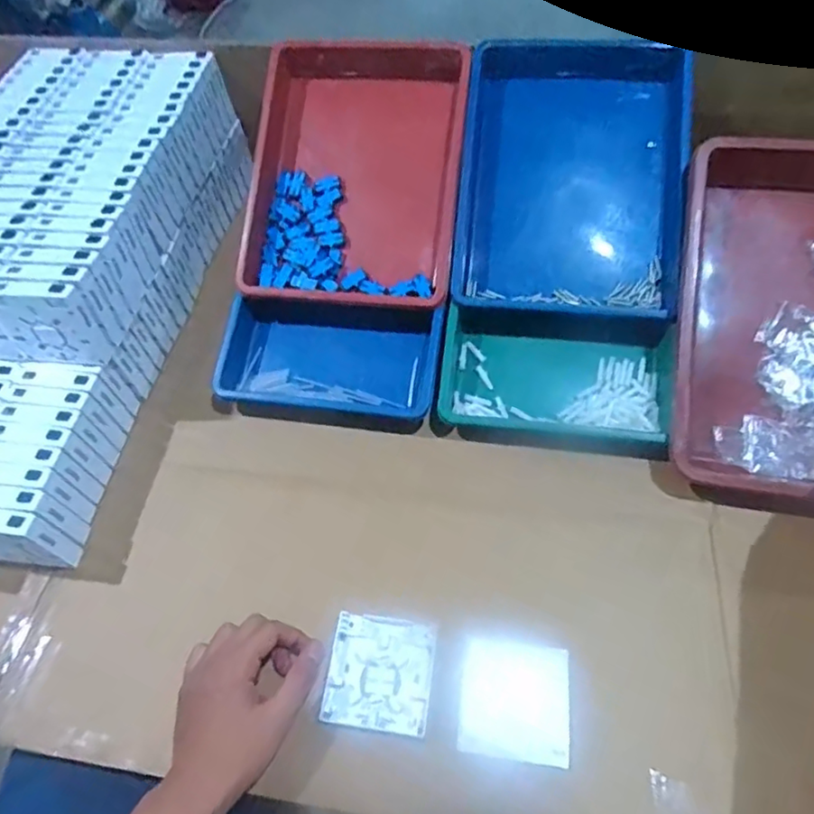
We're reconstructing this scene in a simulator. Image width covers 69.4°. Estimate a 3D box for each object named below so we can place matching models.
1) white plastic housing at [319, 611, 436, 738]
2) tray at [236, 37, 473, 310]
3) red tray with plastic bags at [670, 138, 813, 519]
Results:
[{"bbox_3d":[-0.022,0.223,0.496,0.085,0.011,0.086,5,58,7],"label":"white plastic housing"},{"bbox_3d":[-0.059,-0.271,0.676,0.236,0.050,0.320,7,82,7],"label":"tray"},{"bbox_3d":[0.410,-0.075,0.578,0.276,0.095,0.355,5,81,15],"label":"red tray with plastic bags"}]

